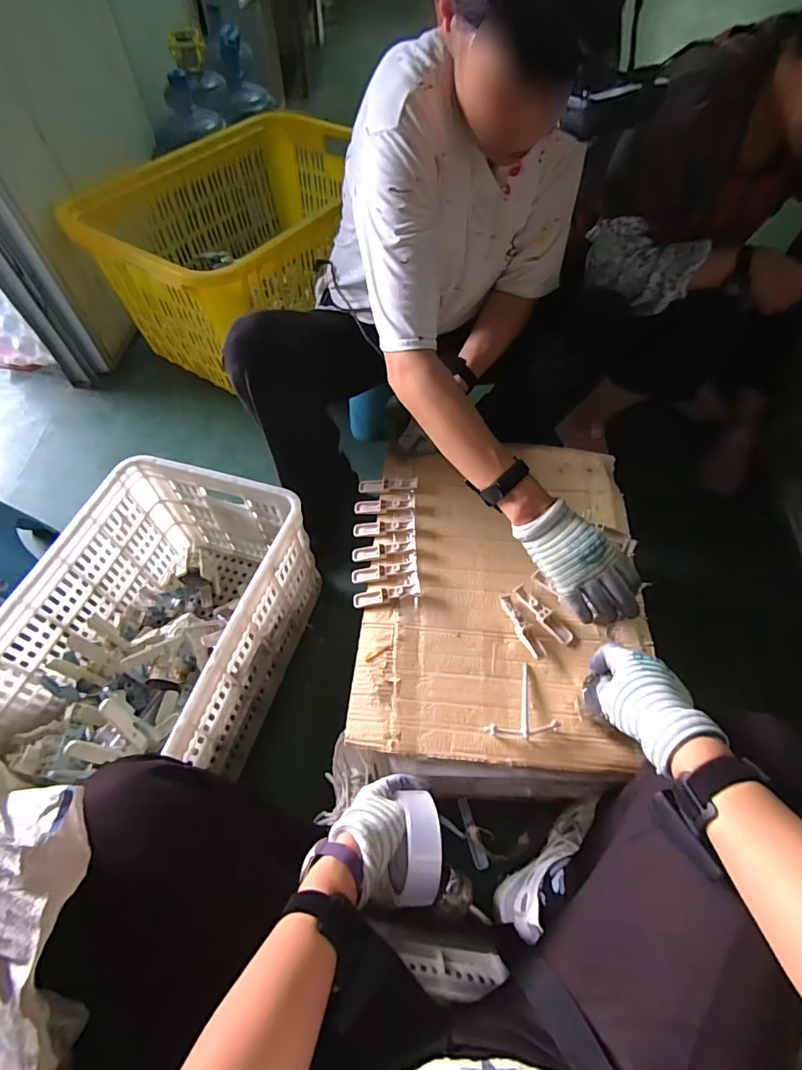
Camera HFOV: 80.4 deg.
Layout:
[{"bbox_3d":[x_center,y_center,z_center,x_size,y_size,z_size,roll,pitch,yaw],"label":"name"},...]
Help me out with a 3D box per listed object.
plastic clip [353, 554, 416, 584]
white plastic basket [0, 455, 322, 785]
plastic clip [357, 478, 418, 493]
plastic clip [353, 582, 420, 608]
[{"bbox_3d":[-0.025,0.053,0.704,0.097,0.019,0.025,-8,57,-4],"label":"plastic clip"},{"bbox_3d":[-0.403,0.175,0.830,0.348,0.297,0.502,14,58,10],"label":"white plastic basket"},{"bbox_3d":[-0.021,-0.082,0.794,0.097,0.020,0.022,3,57,3],"label":"plastic clip"},{"bbox_3d":[-0.022,0.086,0.689,0.101,0.015,0.026,-13,56,12],"label":"plastic clip"}]

